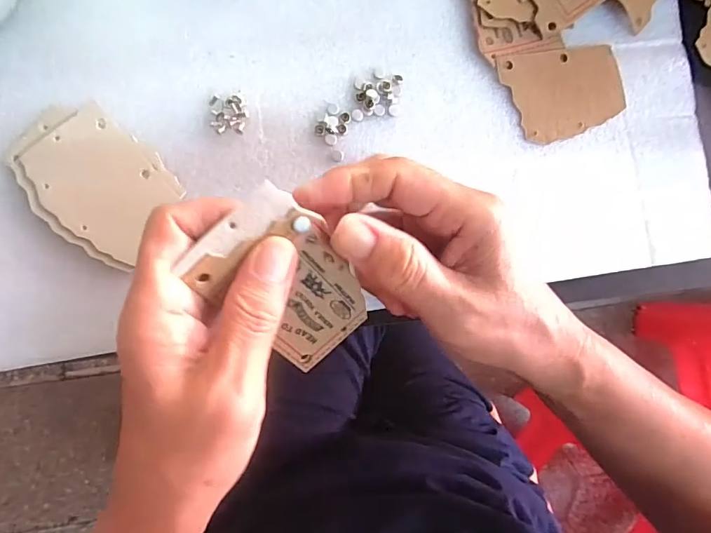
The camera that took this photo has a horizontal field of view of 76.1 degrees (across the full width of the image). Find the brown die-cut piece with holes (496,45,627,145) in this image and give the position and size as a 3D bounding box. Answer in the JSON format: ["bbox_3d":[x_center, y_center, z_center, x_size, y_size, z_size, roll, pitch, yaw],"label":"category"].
[{"bbox_3d":[0.131,-0.111,0.283,0.075,0.004,0.057,-17,89,-7],"label":"brown die-cut piece with holes"}]

